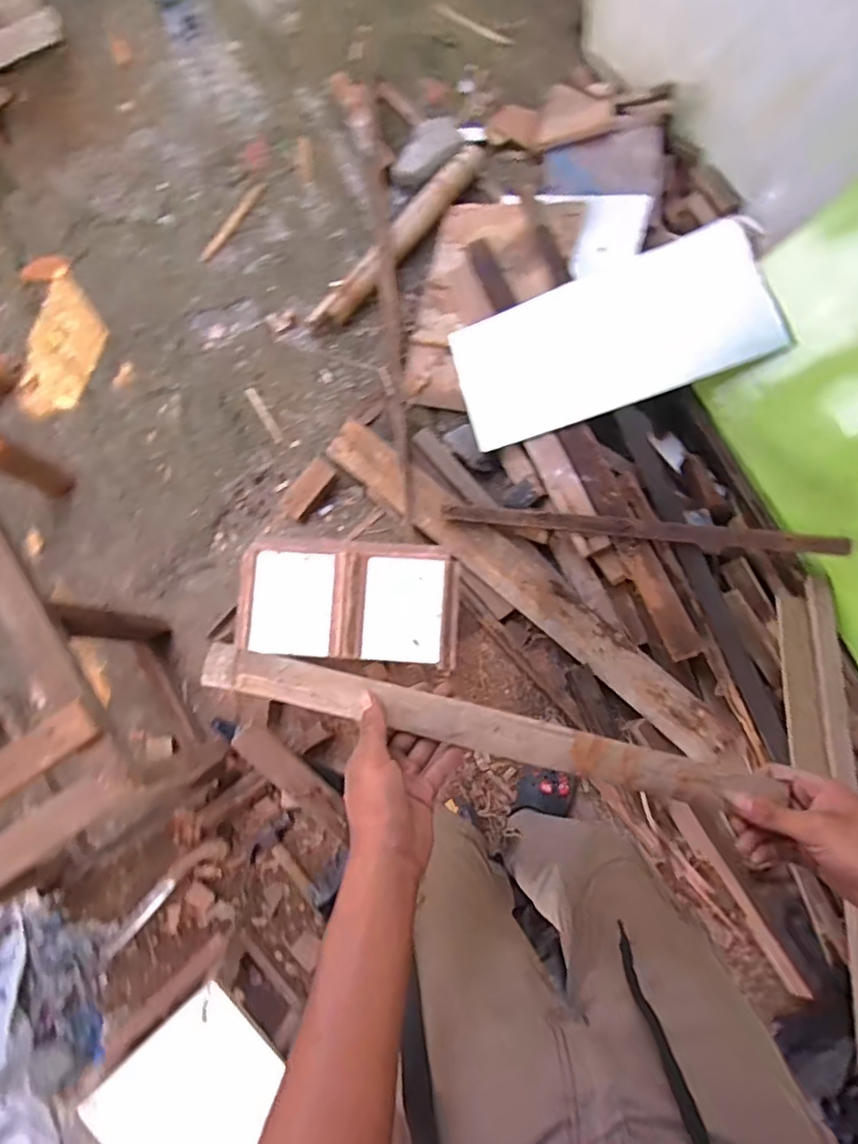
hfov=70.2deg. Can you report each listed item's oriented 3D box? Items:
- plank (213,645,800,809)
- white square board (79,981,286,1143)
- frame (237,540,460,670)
[{"bbox_3d":[0.048,0.129,0.498,0.462,0.015,0.035,14,80,-1],"label":"plank"},{"bbox_3d":[-0.391,0.905,1.034,0.277,0.012,0.268,-41,82,-13],"label":"white square board"},{"bbox_3d":[-0.143,0.045,1.054,0.381,0.039,0.206,5,82,4],"label":"frame"}]

